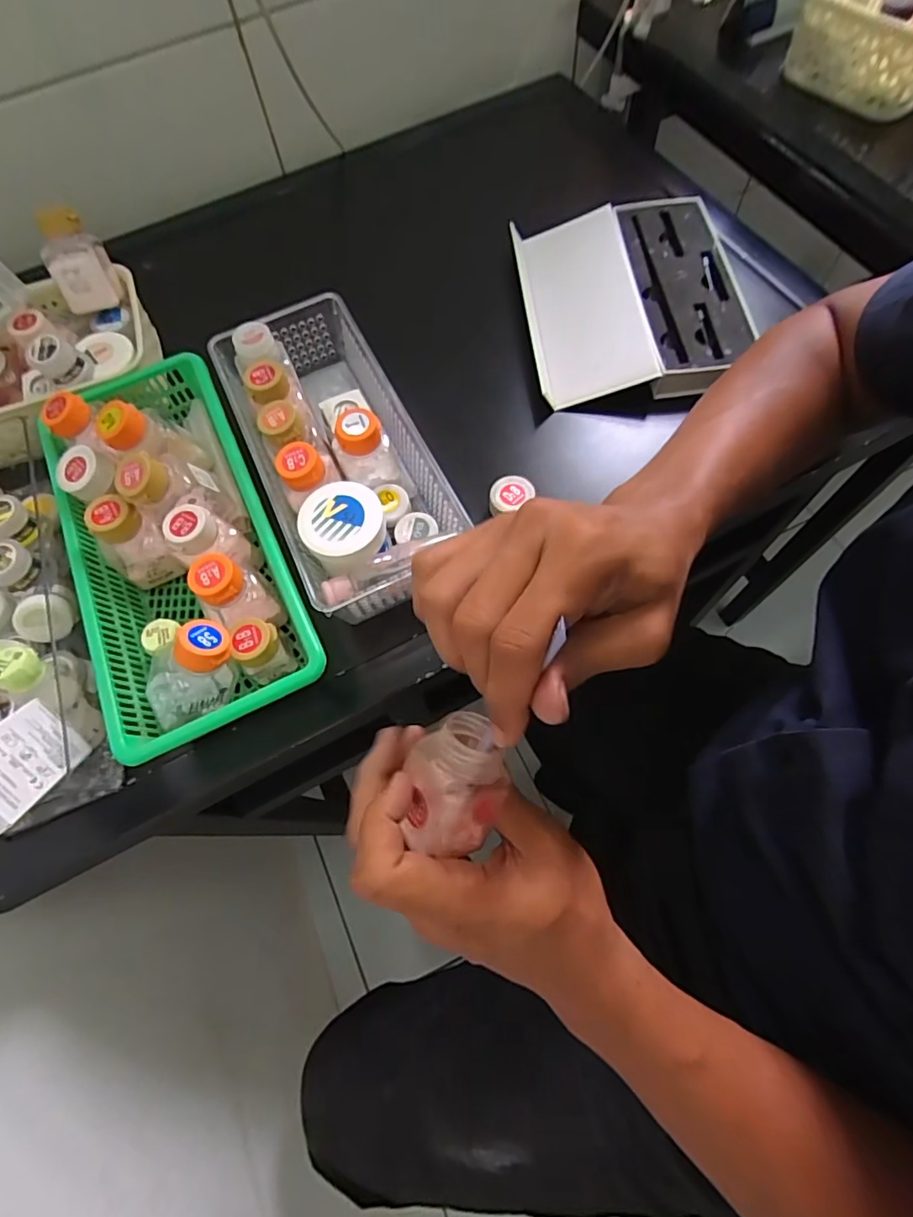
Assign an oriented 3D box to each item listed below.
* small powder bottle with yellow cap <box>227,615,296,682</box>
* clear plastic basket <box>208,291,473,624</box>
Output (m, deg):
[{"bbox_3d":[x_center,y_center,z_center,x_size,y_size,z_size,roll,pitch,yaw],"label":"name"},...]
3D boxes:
[{"bbox_3d":[-0.127,0.026,0.360,0.025,0.049,0.031,-7,66,0],"label":"small powder bottle with yellow cap"},{"bbox_3d":[-0.090,-0.119,0.410,0.112,0.072,0.258,-24,67,-7],"label":"clear plastic basket"}]

